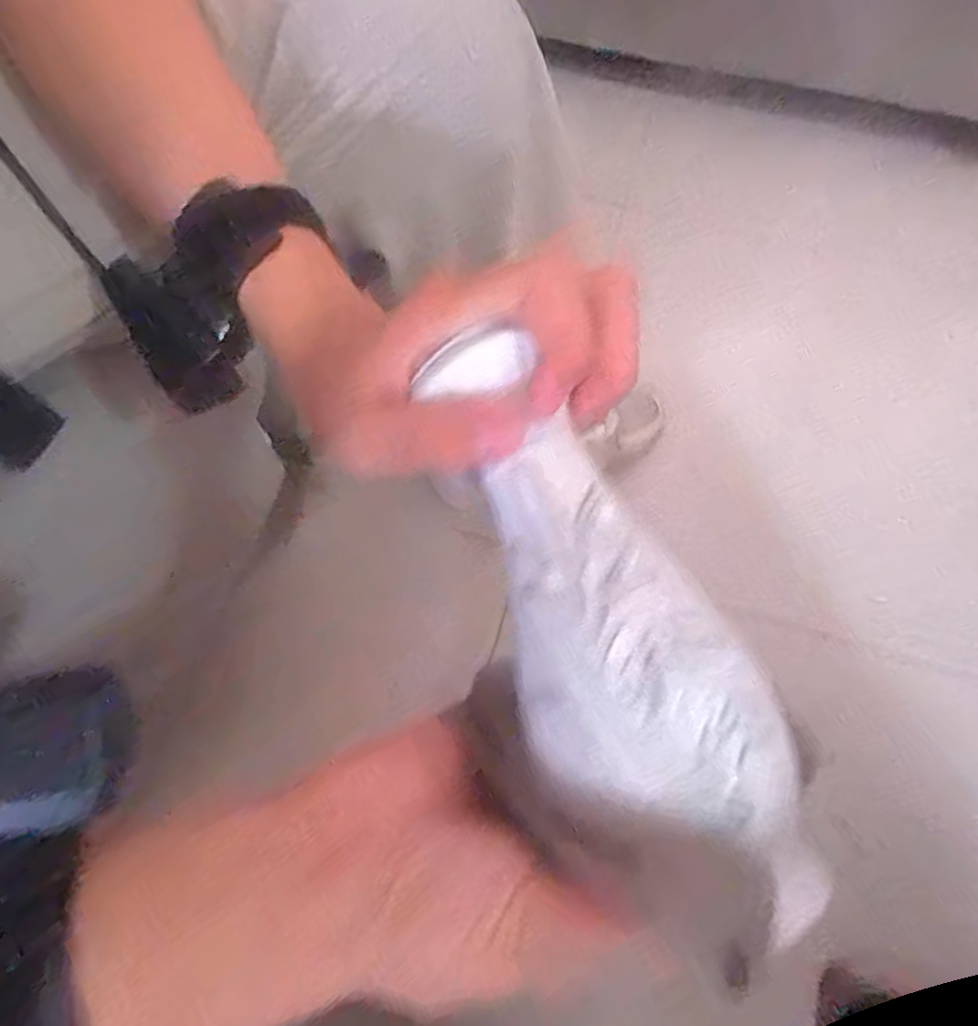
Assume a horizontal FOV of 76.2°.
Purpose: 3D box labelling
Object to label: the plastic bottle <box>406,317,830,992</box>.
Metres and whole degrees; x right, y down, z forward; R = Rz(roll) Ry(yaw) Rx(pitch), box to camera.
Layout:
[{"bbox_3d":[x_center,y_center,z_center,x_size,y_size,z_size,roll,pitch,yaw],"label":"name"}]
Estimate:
[{"bbox_3d":[0.021,0.031,0.182,0.066,0.055,0.171,-17,65,-11],"label":"plastic bottle"}]

